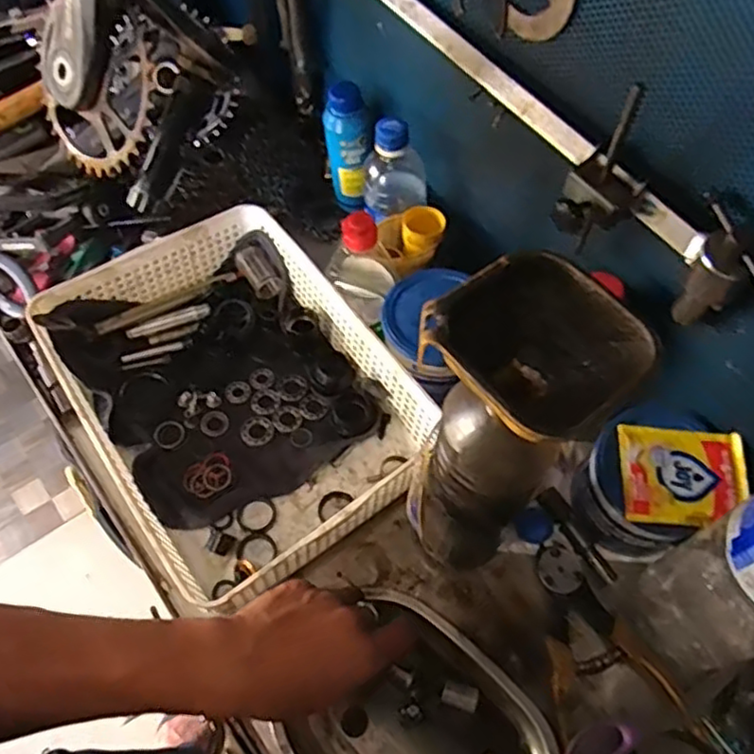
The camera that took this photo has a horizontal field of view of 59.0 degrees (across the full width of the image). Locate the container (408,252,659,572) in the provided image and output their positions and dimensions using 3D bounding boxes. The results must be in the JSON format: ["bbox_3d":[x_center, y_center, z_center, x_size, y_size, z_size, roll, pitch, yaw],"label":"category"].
[{"bbox_3d":[0.076,0.052,0.453,0.093,0.303,0.097,41,66,20],"label":"container"}]

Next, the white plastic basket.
[{"bbox_3d":[-0.130,0.016,0.608,0.266,0.081,0.333,-33,67,-17],"label":"white plastic basket"}]

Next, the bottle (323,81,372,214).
[{"bbox_3d":[-0.031,-0.240,0.711,0.043,0.143,0.042,-14,61,-10],"label":"bottle"}]

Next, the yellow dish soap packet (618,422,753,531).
[{"bbox_3d":[0.240,0.076,0.522,0.093,0.008,0.081,6,60,2],"label":"yellow dish soap packet"}]

